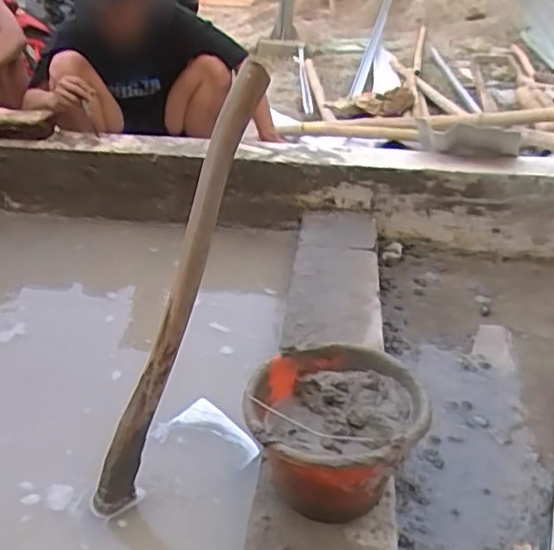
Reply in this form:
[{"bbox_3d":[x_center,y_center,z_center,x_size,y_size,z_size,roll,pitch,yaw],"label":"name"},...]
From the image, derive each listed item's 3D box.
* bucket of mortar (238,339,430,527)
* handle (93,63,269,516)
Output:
[{"bbox_3d":[0.079,0.216,0.862,0.222,0.144,0.223,1,30,0],"label":"bucket of mortar"},{"bbox_3d":[-0.136,0.056,0.828,0.045,0.653,0.061,8,23,-31],"label":"handle"}]

